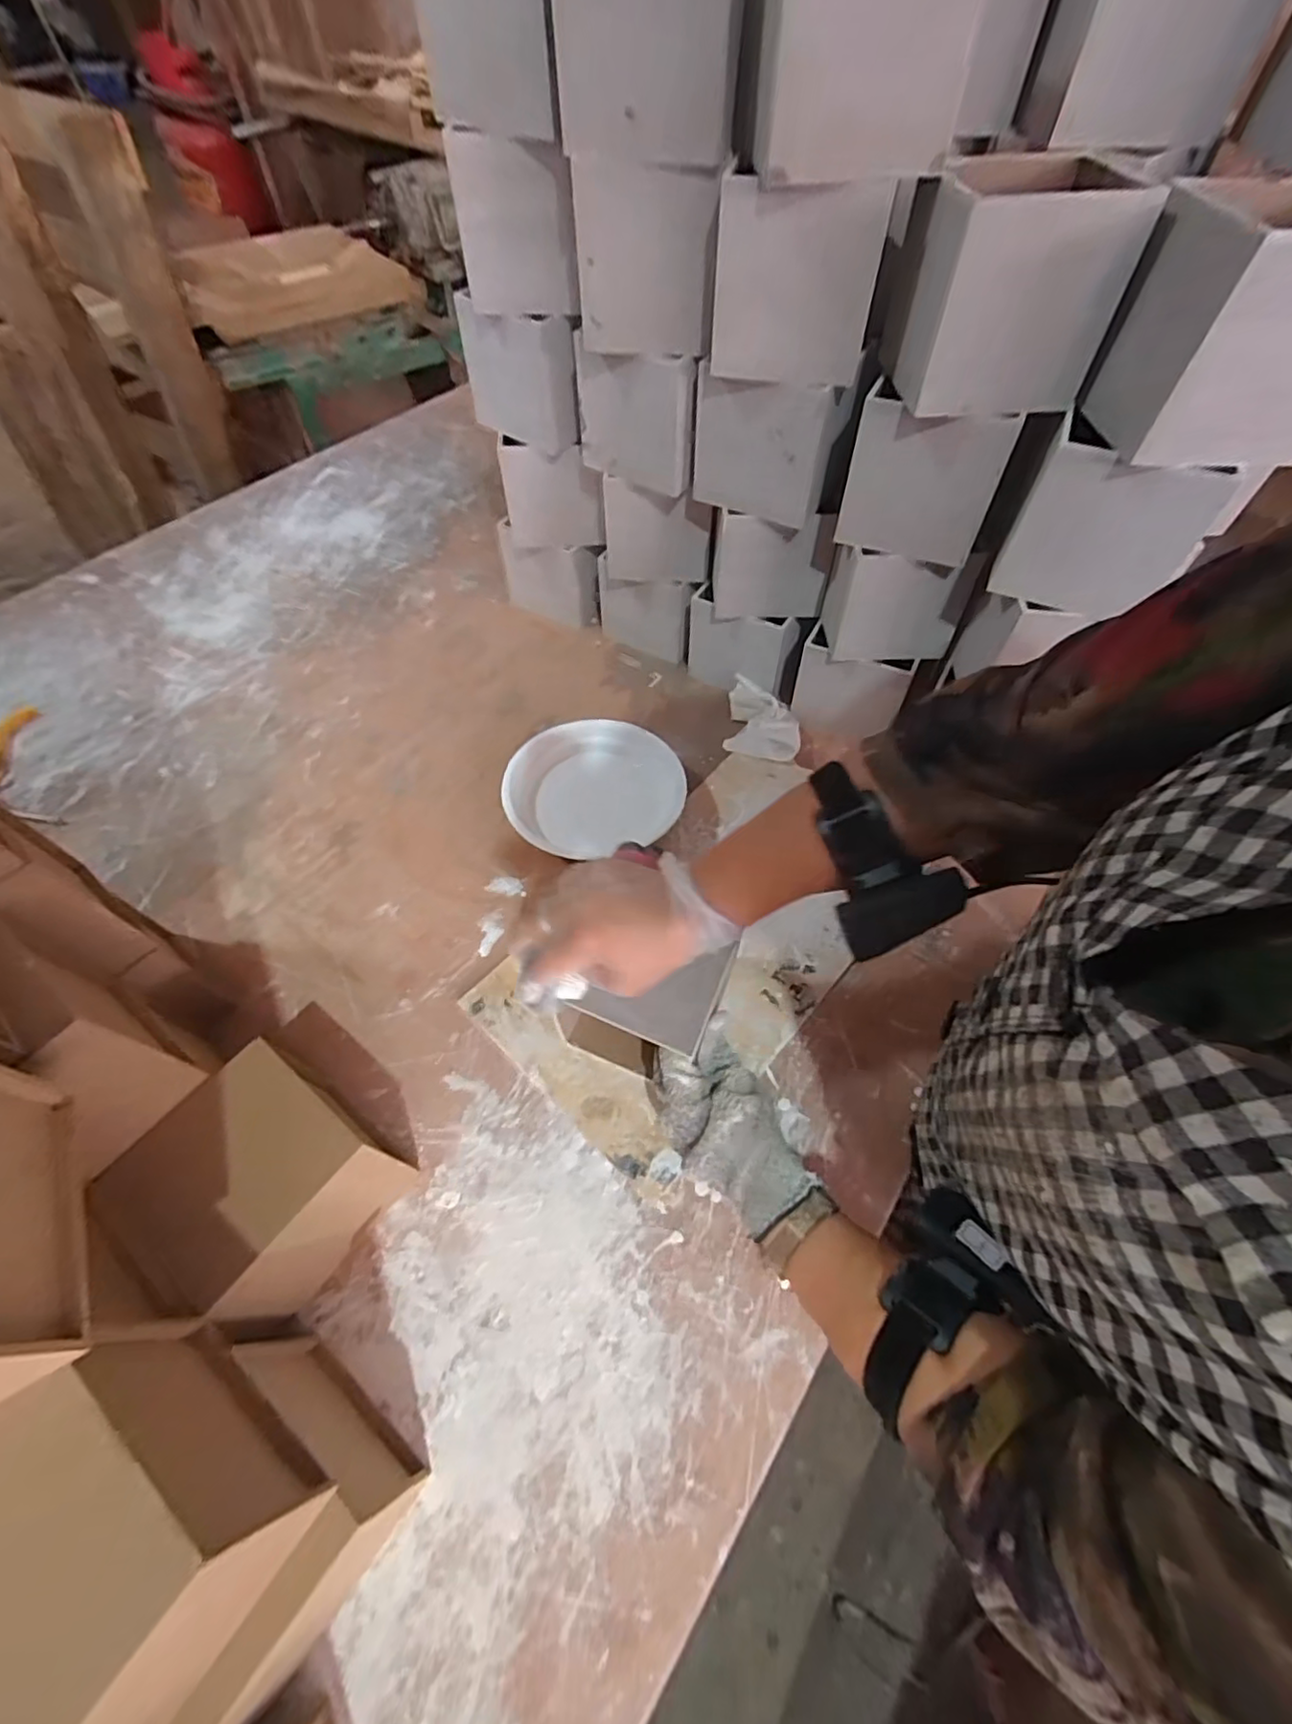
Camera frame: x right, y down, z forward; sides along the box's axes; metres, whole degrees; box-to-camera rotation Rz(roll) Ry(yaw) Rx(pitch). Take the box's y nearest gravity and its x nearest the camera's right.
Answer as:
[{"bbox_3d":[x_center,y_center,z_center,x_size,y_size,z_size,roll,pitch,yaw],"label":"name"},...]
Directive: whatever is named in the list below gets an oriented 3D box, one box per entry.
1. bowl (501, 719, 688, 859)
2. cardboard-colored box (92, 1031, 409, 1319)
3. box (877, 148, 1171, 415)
[{"bbox_3d":[-0.053,-0.066,0.634,0.175,0.057,0.161,-18,59,-12],"label":"bowl"},{"bbox_3d":[-0.241,0.208,0.415,0.121,0.111,0.109,33,62,19],"label":"cardboard-colored box"},{"bbox_3d":[0.240,-0.394,0.429,0.115,0.107,0.121,1,56,2],"label":"box"}]

